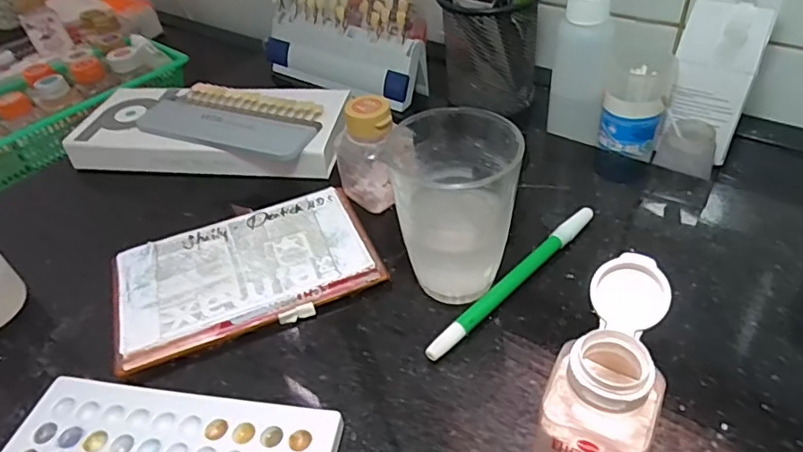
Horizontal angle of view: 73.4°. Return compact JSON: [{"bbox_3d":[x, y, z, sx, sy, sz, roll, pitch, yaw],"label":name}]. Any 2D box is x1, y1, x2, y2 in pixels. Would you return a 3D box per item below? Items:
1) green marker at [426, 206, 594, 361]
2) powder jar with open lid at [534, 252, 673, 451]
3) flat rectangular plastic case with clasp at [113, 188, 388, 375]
[{"bbox_3d":[0.067,0.030,0.310,0.144,0.012,0.010,-35,49,-27],"label":"green marker"},{"bbox_3d":[0.085,0.063,0.222,0.040,0.076,0.066,18,48,24],"label":"powder jar with open lid"},{"bbox_3d":[-0.095,0.024,0.326,0.150,0.009,0.091,-20,45,-16],"label":"flat rectangular plastic case with clasp"}]

